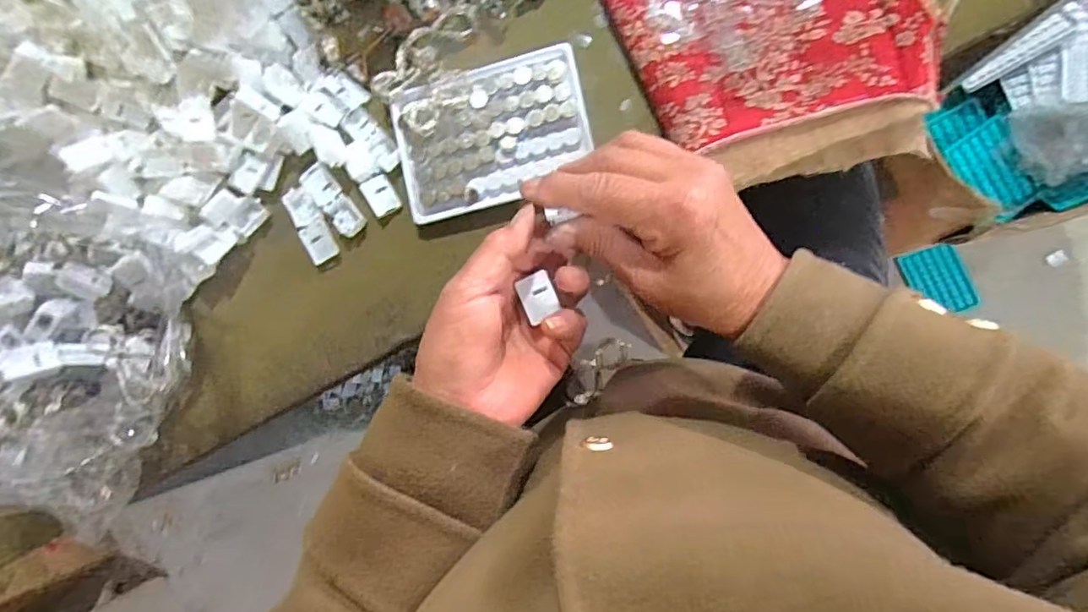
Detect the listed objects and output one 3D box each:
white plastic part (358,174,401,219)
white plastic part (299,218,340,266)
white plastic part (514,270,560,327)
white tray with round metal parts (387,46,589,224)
[{"bbox_3d":[-0.114,-0.077,0.384,0.020,0.004,0.027,-30,90,-11],"label":"white plastic part"},{"bbox_3d":[-0.159,-0.046,0.388,0.018,0.008,0.029,-25,85,7],"label":"white plastic part"},{"bbox_3d":[-0.003,-0.005,0.301,0.018,0.004,0.025,-29,85,7],"label":"white plastic part"},{"bbox_3d":[-0.035,-0.114,0.365,0.128,0.016,0.090,-13,87,8],"label":"white tray with round metal parts"}]

